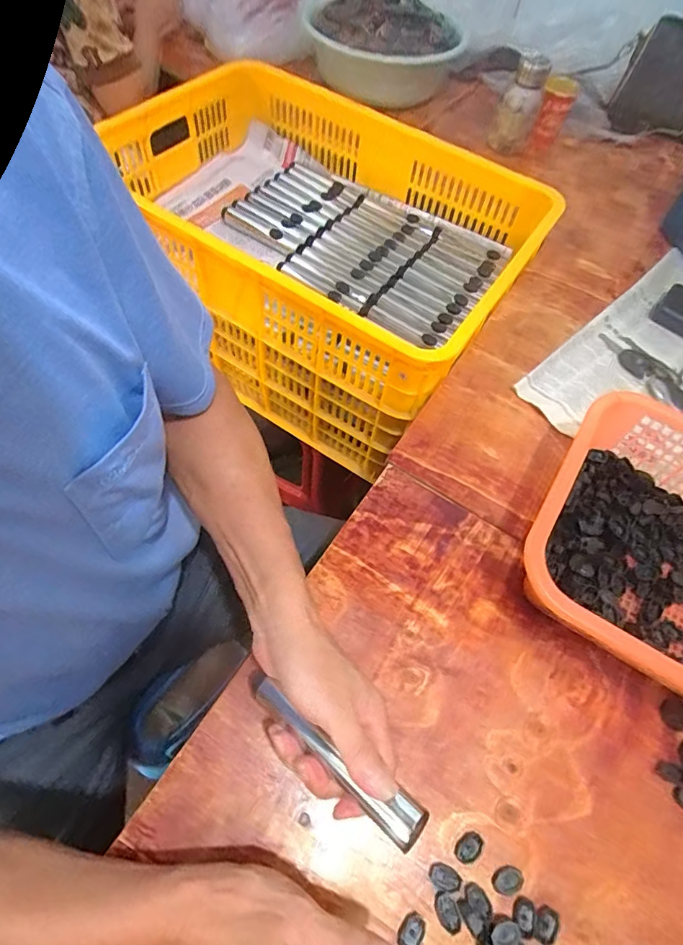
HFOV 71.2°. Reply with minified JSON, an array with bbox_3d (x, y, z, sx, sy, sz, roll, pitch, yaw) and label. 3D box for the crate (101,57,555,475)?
[{"bbox_3d":[-0.036,-0.350,0.793,0.608,0.287,0.427,34,63,13],"label":"crate"}]

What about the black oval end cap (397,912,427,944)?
[{"bbox_3d":[0.049,0.320,0.331,0.015,0.007,0.021,42,65,17],"label":"black oval end cap"}]

